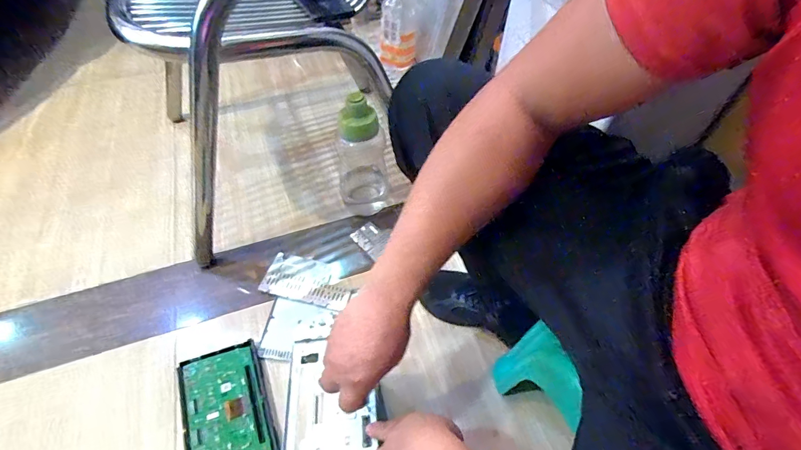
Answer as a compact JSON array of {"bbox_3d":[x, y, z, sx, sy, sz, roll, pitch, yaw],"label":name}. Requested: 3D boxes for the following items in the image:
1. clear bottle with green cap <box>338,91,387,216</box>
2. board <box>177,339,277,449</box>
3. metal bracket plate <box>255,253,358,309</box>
[{"bbox_3d":[-0.080,-0.141,0.809,0.106,0.281,0.086,-9,52,-8],"label":"clear bottle with green cap"},{"bbox_3d":[-0.274,0.296,0.613,0.118,0.035,0.205,-18,54,-15],"label":"board"},{"bbox_3d":[-0.184,0.109,0.782,0.175,0.010,0.094,12,53,10],"label":"metal bracket plate"}]

